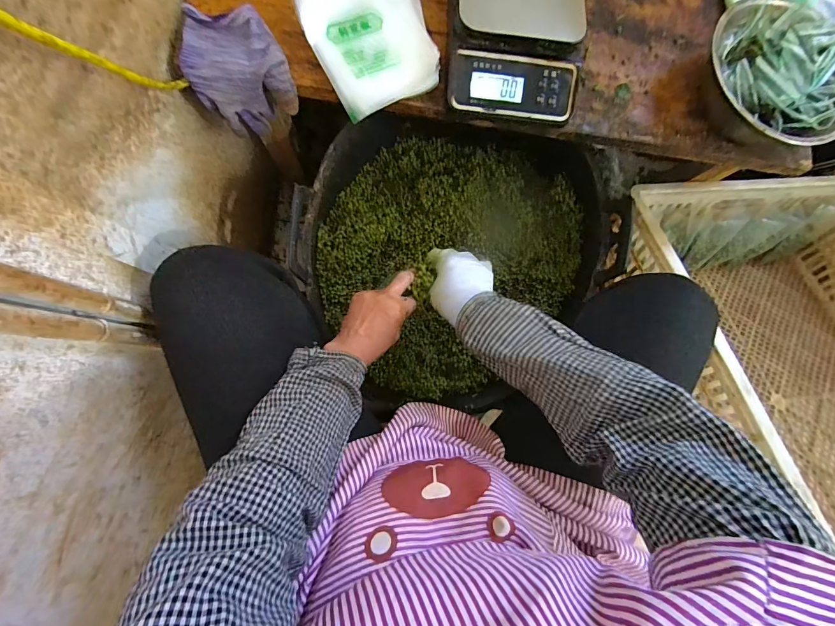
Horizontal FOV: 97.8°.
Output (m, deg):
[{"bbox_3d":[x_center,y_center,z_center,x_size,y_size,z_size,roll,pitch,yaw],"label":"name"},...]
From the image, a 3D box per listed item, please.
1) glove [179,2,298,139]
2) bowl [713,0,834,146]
[{"bbox_3d":[-0.201,-0.278,0.435,0.114,0.099,0.088,-2,83,-7],"label":"glove"},{"bbox_3d":[0.438,-0.286,0.451,0.199,0.076,0.189,-25,86,-9],"label":"bowl"}]

